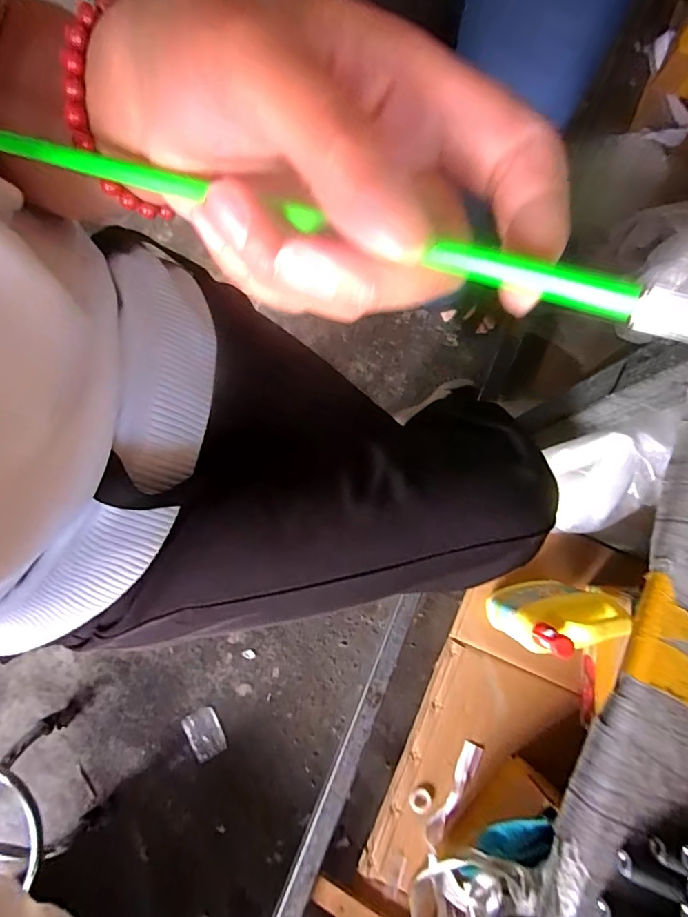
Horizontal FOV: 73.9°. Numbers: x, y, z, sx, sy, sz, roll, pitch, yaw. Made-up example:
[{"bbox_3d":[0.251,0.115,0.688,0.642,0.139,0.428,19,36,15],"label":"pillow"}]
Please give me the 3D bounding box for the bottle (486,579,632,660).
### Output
[{"bbox_3d":[0.326,0.240,0.704,0.143,0.218,0.068,-11,83,-3],"label":"bottle"}]

